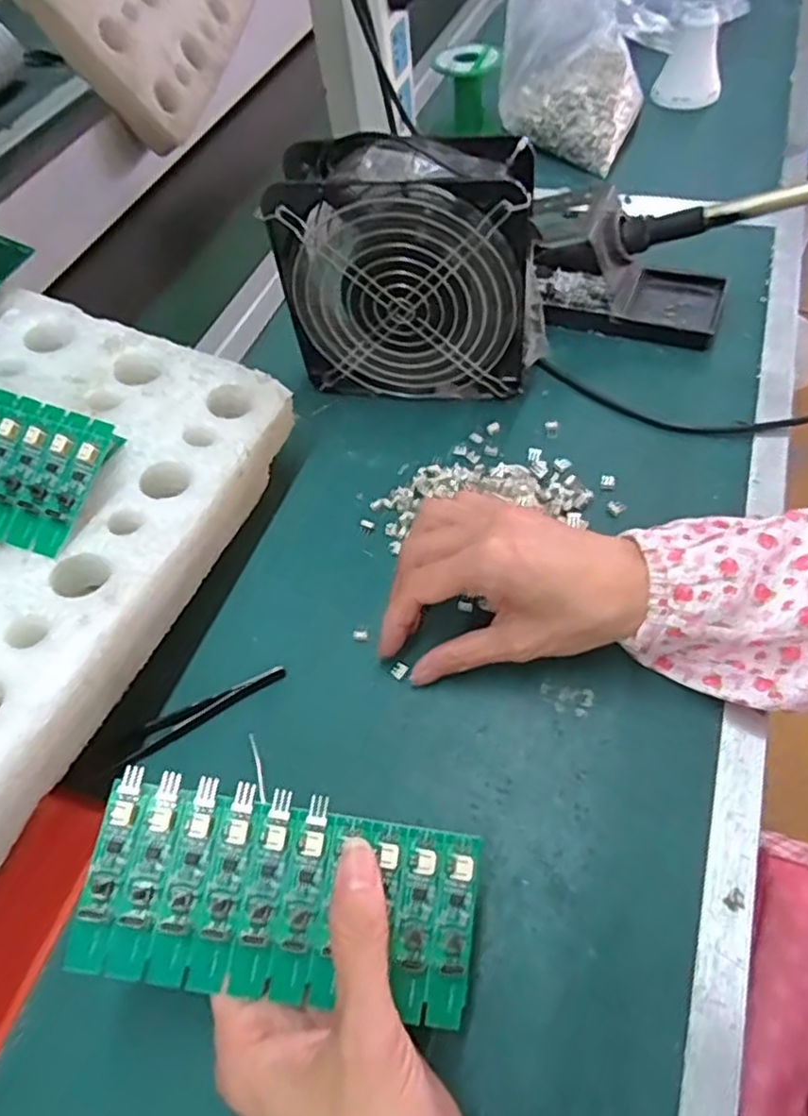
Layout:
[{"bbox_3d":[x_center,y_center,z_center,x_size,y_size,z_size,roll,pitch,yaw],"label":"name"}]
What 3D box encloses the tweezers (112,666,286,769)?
[{"bbox_3d":[-0.105,0.078,0.352,0.099,0.008,0.016,-29,57,-13],"label":"tweezers"}]

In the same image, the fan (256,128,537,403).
[{"bbox_3d":[0.005,-0.176,0.428,0.154,0.148,0.056,5,57,11],"label":"fan"}]

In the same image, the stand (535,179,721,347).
[{"bbox_3d":[0.157,-0.210,0.484,0.141,0.072,0.076,13,59,16],"label":"stand"}]

